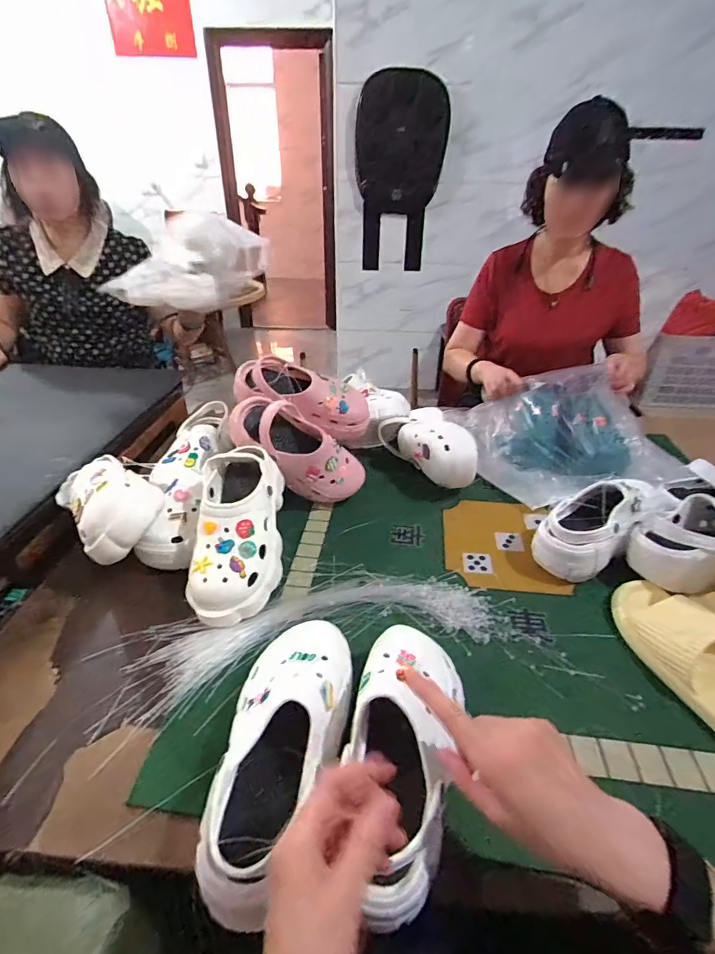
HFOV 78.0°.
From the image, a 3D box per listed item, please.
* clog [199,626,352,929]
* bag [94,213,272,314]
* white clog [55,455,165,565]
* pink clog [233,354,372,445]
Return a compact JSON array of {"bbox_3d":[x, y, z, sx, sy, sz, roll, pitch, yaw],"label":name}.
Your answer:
[{"bbox_3d":[-0.071,0.259,0.428,0.107,0.116,0.247,6,35,6],"label":"clog"},{"bbox_3d":[-0.384,-0.484,1.004,0.357,0.196,0.130,-10,36,-16],"label":"bag"},{"bbox_3d":[-0.366,0.031,0.655,0.111,0.076,0.213,-25,43,-34],"label":"white clog"},{"bbox_3d":[-0.096,-0.143,0.833,0.267,0.109,0.101,21,30,-18],"label":"pink clog"}]

